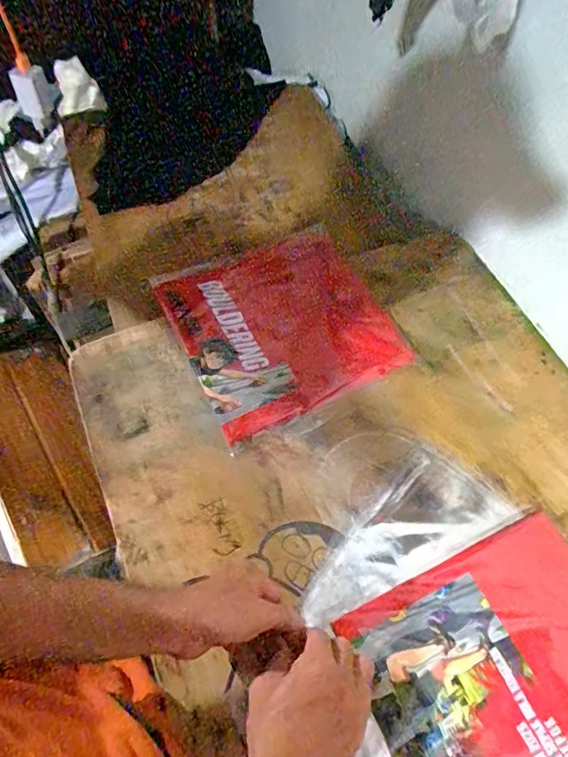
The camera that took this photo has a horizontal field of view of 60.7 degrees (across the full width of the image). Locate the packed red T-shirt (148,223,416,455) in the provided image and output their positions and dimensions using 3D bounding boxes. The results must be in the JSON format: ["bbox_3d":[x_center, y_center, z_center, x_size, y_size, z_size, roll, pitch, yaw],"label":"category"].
[{"bbox_3d":[-0.005,-0.077,0.648,0.266,0.021,0.266,-25,61,-16],"label":"packed red T-shirt"}]

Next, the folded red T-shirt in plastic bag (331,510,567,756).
[{"bbox_3d":[0.220,0.287,0.453,0.266,0.030,0.241,-21,65,-15],"label":"folded red T-shirt in plastic bag"}]

